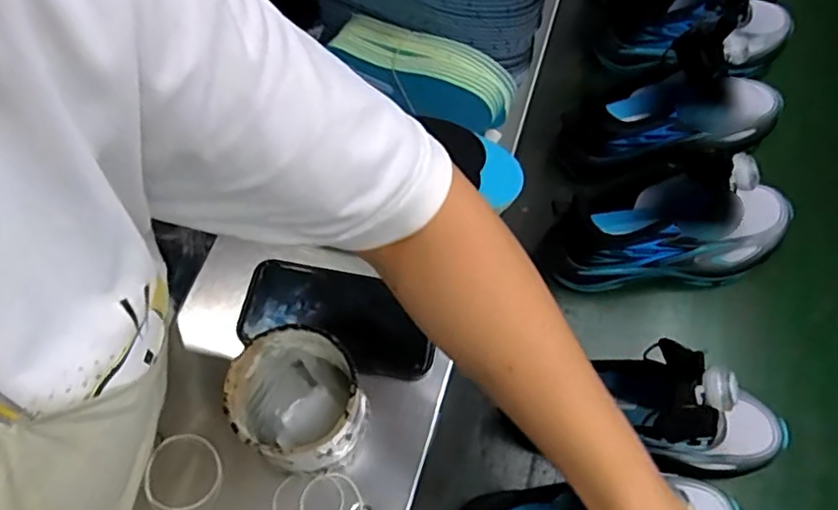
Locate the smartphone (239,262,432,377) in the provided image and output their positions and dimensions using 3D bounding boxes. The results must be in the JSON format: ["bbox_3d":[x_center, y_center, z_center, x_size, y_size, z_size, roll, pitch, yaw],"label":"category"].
[{"bbox_3d":[-0.067,0.052,0.514,0.160,0.007,0.074,12,77,6],"label":"smartphone"}]

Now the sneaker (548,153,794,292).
[{"bbox_3d":[0.227,-0.029,0.532,0.214,0.130,0.080,-6,64,0],"label":"sneaker"}]

